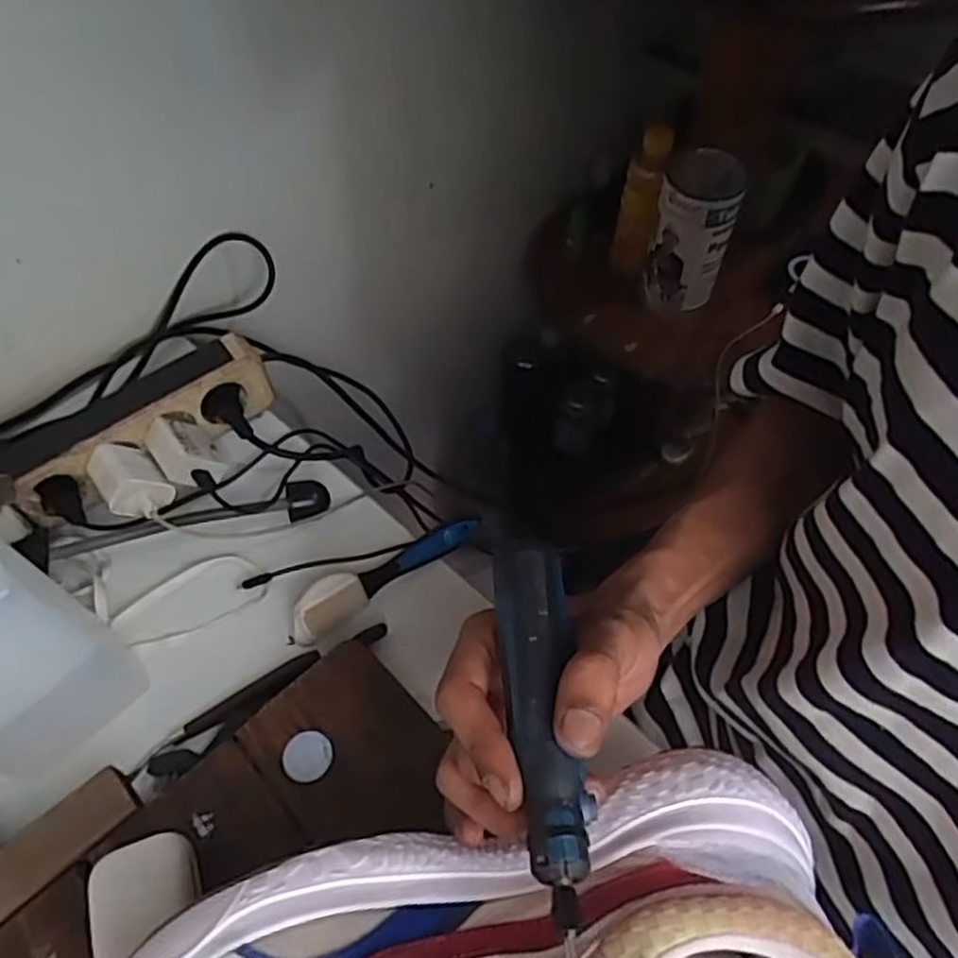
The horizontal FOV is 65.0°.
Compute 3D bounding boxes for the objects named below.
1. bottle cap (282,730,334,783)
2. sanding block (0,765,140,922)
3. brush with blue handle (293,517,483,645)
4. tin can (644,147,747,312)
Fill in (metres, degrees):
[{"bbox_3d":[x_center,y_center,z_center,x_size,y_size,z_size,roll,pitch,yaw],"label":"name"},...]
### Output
[{"bbox_3d":[-0.095,0.154,0.418,0.027,0.004,0.027,-1,56,1],"label":"bottle cap"},{"bbox_3d":[-0.230,0.195,0.395,0.096,0.013,0.032,-38,63,-21],"label":"sanding block"},{"bbox_3d":[-0.063,0.061,0.511,0.141,0.025,0.025,-31,61,-18],"label":"brush with blue handle"},{"bbox_3d":[0.240,-0.274,0.846,0.083,0.156,0.077,18,59,13],"label":"tin can"}]

